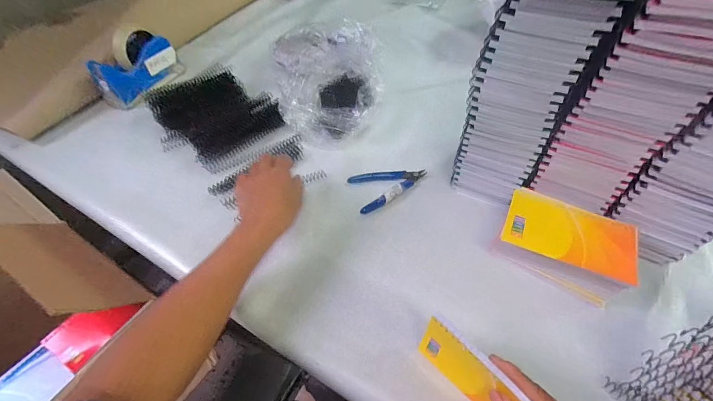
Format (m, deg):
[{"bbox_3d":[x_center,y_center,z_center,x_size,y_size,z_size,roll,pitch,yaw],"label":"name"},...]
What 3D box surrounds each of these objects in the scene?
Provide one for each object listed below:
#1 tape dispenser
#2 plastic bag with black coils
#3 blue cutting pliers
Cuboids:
[{"bbox_3d":[-0.418,-0.262,0.656,0.066,0.097,0.167,24,57,21],"label":"tape dispenser"},{"bbox_3d":[-0.055,-0.227,0.634,0.203,0.070,0.292,-5,53,-1],"label":"plastic bag with black coils"},{"bbox_3d":[0.051,-0.027,0.508,0.116,0.009,0.071,-19,54,-11],"label":"blue cutting pliers"}]

